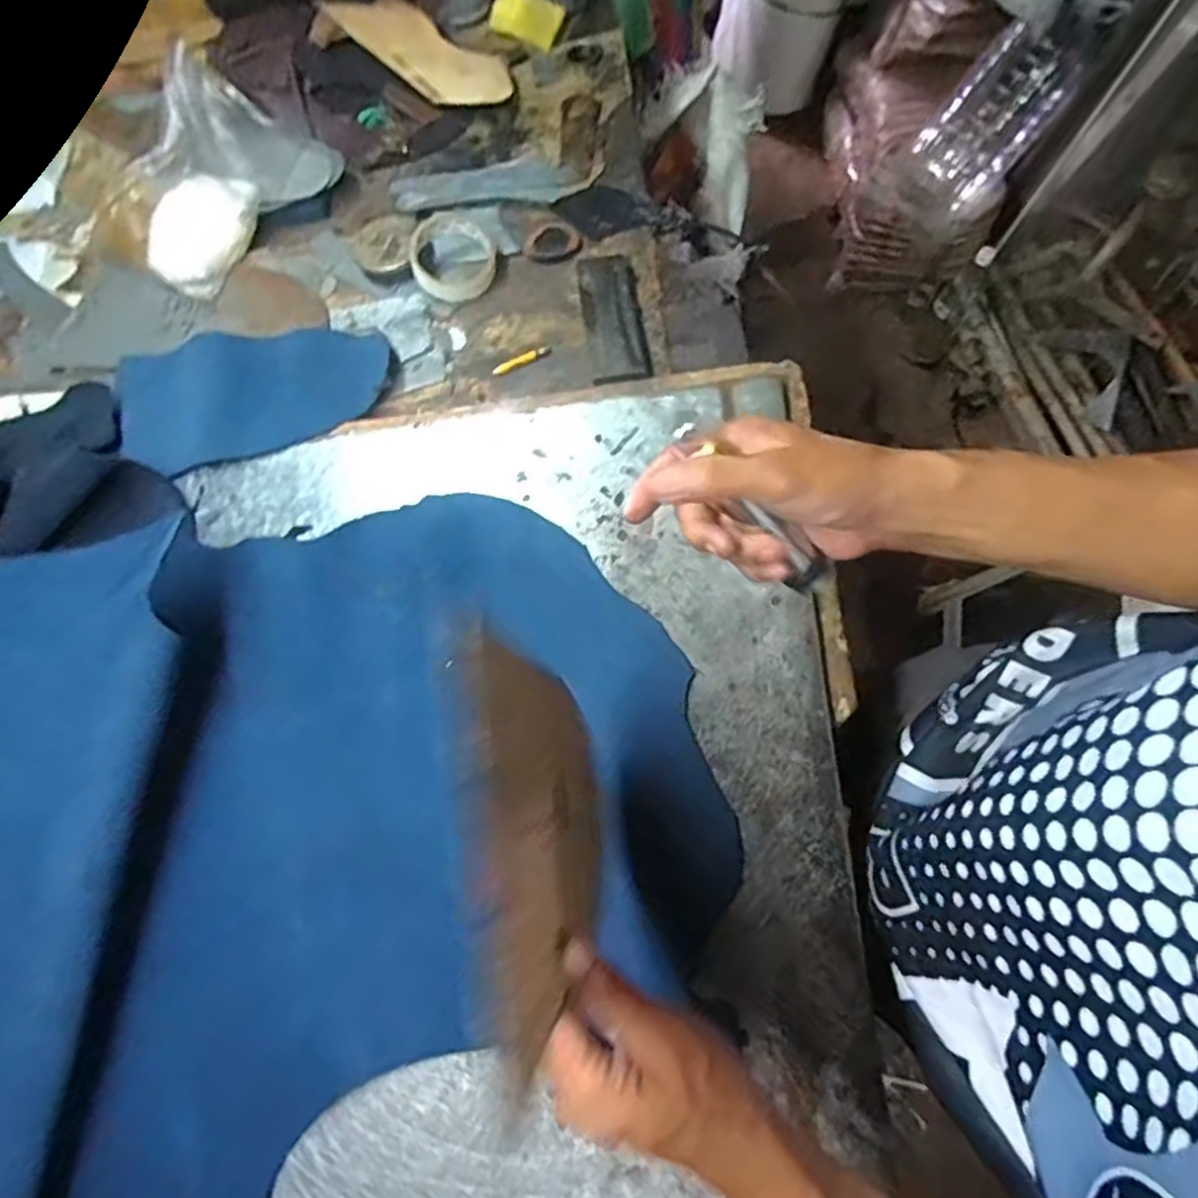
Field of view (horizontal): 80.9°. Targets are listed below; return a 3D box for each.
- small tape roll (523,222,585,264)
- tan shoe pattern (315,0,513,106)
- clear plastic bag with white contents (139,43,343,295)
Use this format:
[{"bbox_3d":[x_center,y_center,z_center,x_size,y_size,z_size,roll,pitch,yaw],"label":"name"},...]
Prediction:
[{"bbox_3d":[-0.048,-0.376,0.741,0.061,0.011,0.050,5,68,3],"label":"small tape roll"},{"bbox_3d":[-0.212,-0.661,0.838,0.221,0.015,0.102,37,69,3],"label":"tan shoe pattern"},{"bbox_3d":[-0.424,-0.467,0.765,0.164,0.094,0.230,37,73,14],"label":"clear plastic bag with white contents"}]

